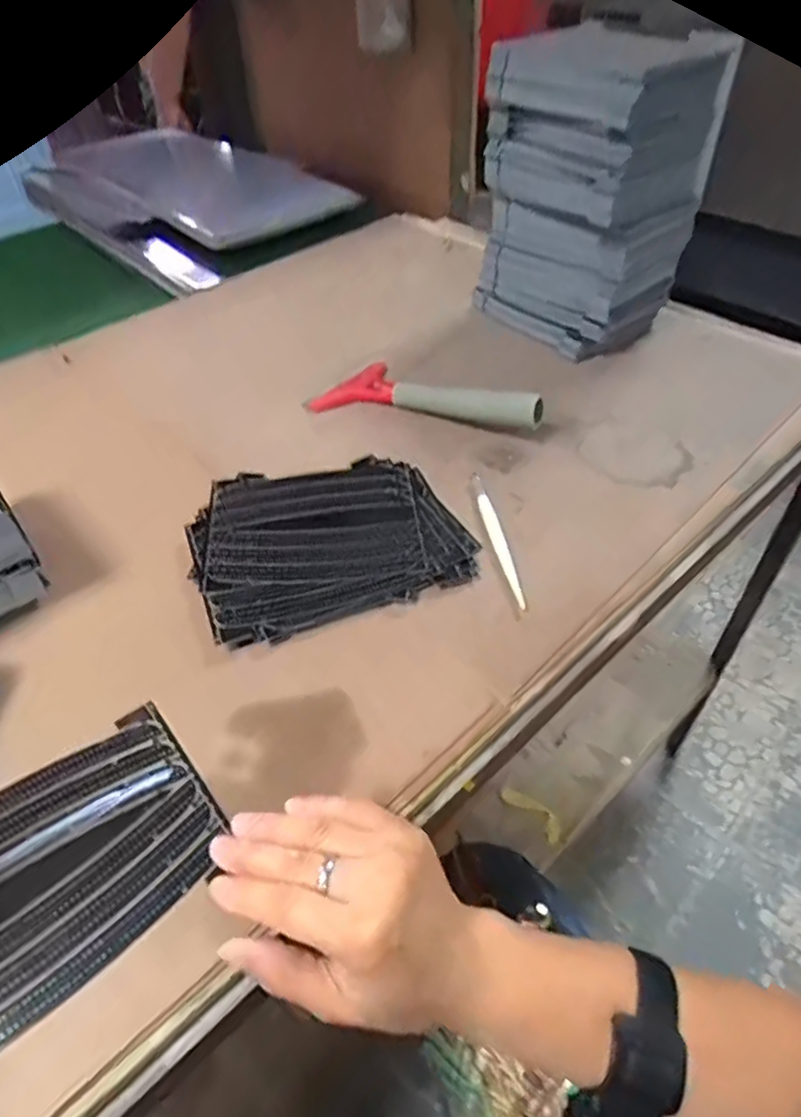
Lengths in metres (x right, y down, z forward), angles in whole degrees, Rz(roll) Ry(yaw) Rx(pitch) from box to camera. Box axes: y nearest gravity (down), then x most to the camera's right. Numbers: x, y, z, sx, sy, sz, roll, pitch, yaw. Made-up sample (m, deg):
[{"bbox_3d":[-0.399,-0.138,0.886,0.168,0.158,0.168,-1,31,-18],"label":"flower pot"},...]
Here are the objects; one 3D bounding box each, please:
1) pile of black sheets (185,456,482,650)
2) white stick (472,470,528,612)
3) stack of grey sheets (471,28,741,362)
[{"bbox_3d":[-0.056,-0.022,0.488,0.191,0.019,0.164,-17,48,-13],"label":"pile of black sheets"},{"bbox_3d":[0.071,-0.018,0.486,0.011,0.009,0.145,-7,46,-3],"label":"white stick"},{"bbox_3d":[0.189,-0.360,0.643,0.152,0.236,0.183,-34,53,-26],"label":"stack of grey sheets"}]

